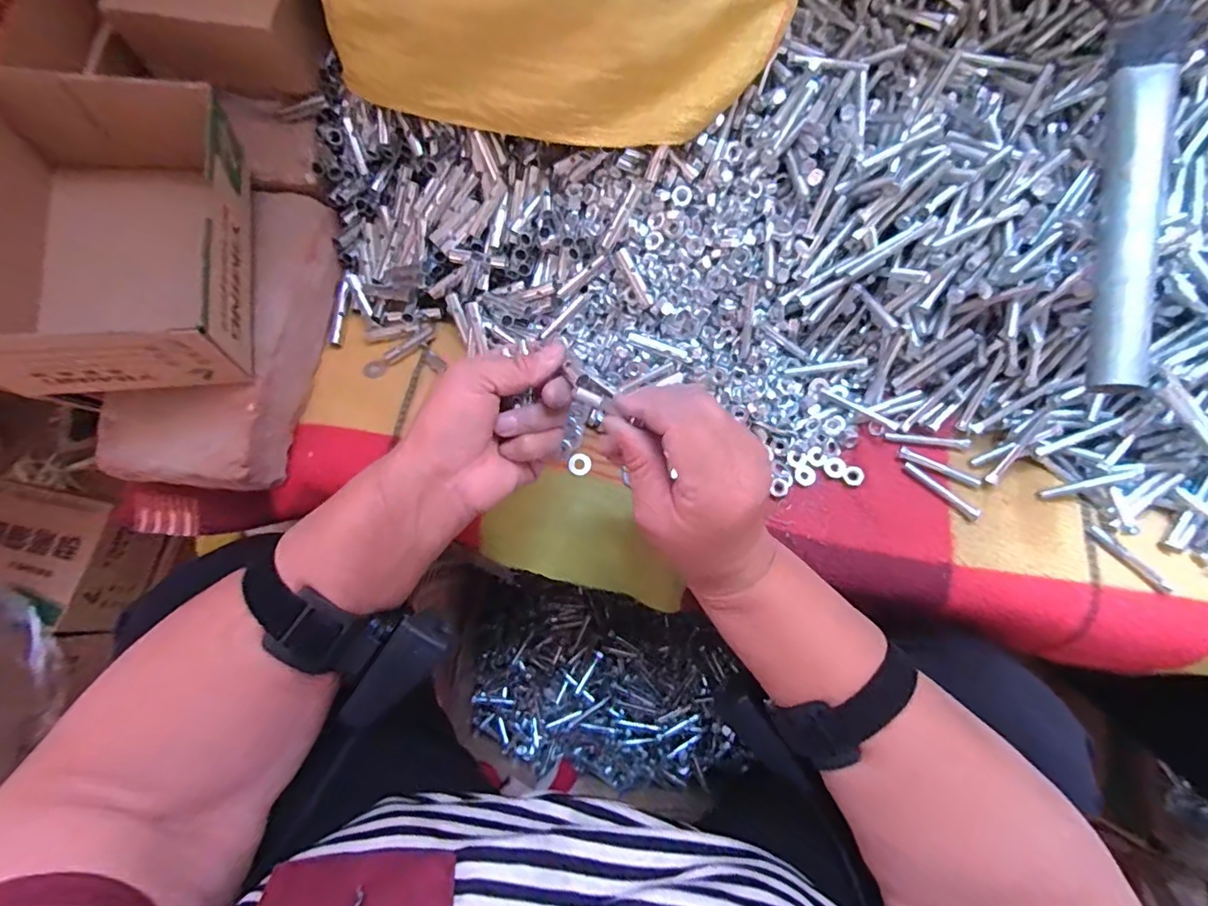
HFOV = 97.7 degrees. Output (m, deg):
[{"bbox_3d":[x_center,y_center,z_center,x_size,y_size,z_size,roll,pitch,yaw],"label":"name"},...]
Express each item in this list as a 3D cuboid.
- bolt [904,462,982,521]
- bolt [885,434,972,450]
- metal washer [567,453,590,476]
[{"bbox_3d":[0.236,0.025,0.368,0.055,0.006,0.008,40,82,9],"label":"bolt"},{"bbox_3d":[0.232,-0.010,0.378,0.056,0.007,0.007,9,78,4],"label":"bolt"},{"bbox_3d":[-0.018,0.009,0.399,0.017,0.004,0.017,-1,74,4],"label":"metal washer"}]

